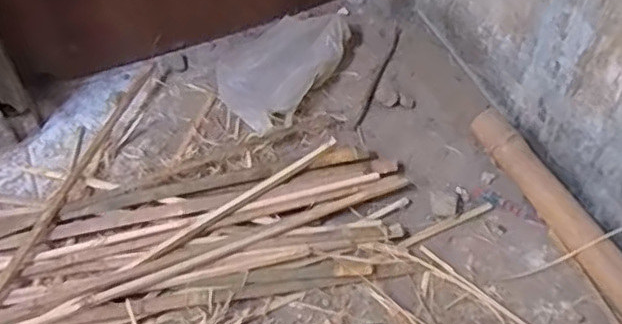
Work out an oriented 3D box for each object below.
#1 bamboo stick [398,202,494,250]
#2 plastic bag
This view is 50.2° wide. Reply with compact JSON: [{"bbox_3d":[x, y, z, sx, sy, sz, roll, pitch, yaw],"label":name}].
[{"bbox_3d":[0.242,0.111,1.185,0.196,0.011,0.018,-23,55,-16],"label":"bamboo stick"},{"bbox_3d":[-0.082,-0.210,1.407,0.237,0.072,0.331,27,57,21],"label":"plastic bag"}]

